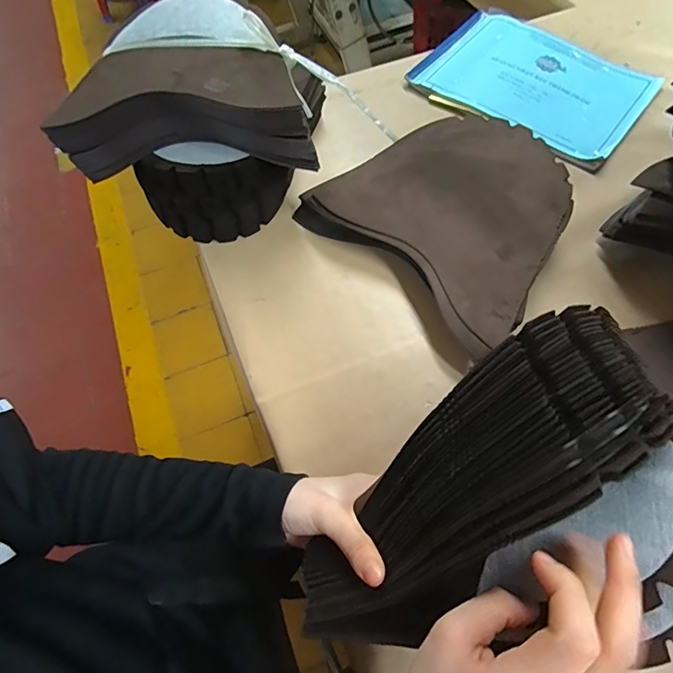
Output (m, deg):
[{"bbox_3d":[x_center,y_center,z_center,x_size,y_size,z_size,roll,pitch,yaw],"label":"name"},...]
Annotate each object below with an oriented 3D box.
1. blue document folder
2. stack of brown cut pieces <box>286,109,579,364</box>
[{"bbox_3d":[0.274,-0.359,0.629,0.290,0.029,0.225,34,69,18],"label":"blue document folder"},{"bbox_3d":[0.135,-0.141,0.502,0.238,0.057,0.270,-38,67,-16],"label":"stack of brown cut pieces"}]

